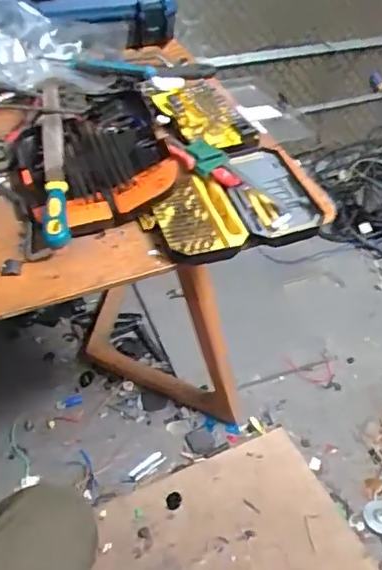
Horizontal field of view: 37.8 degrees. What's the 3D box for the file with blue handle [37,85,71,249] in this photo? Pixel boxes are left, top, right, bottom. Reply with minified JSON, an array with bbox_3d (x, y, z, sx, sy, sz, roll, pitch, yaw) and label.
[{"bbox_3d":[-0.196,-0.181,0.789,0.032,0.036,0.354,-6,46,-11],"label":"file with blue handle"}]

